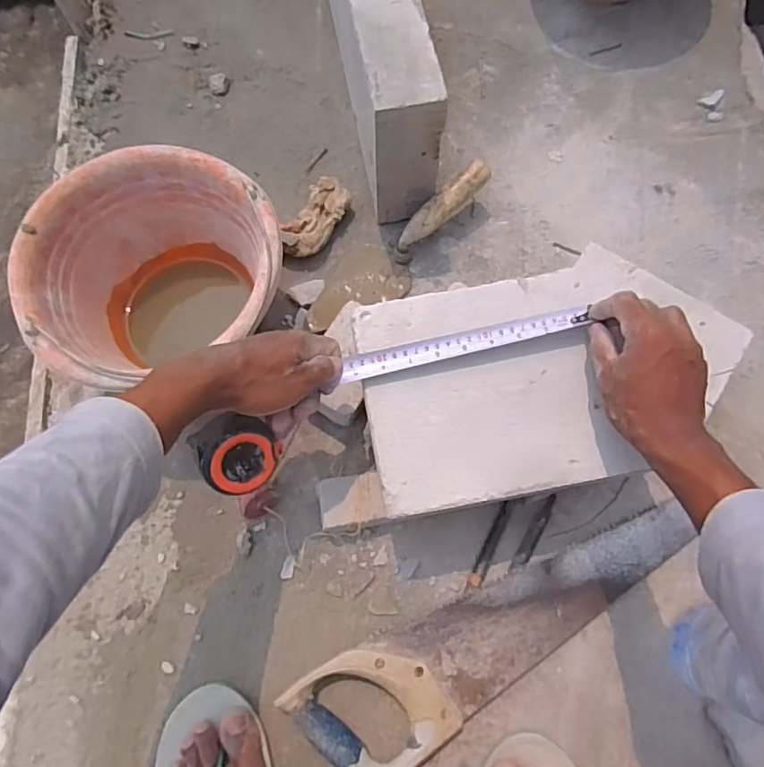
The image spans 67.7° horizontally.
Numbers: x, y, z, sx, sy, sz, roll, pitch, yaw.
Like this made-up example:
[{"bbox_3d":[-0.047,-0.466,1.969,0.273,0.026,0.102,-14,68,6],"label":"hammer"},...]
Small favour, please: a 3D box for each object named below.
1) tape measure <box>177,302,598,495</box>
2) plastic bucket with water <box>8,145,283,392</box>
[{"bbox_3d":[0.011,-0.004,0.511,0.360,0.036,0.064,-25,74,-8],"label":"tape measure"},{"bbox_3d":[-0.227,-0.106,0.624,0.244,0.166,0.227,0,73,1],"label":"plastic bucket with water"}]

